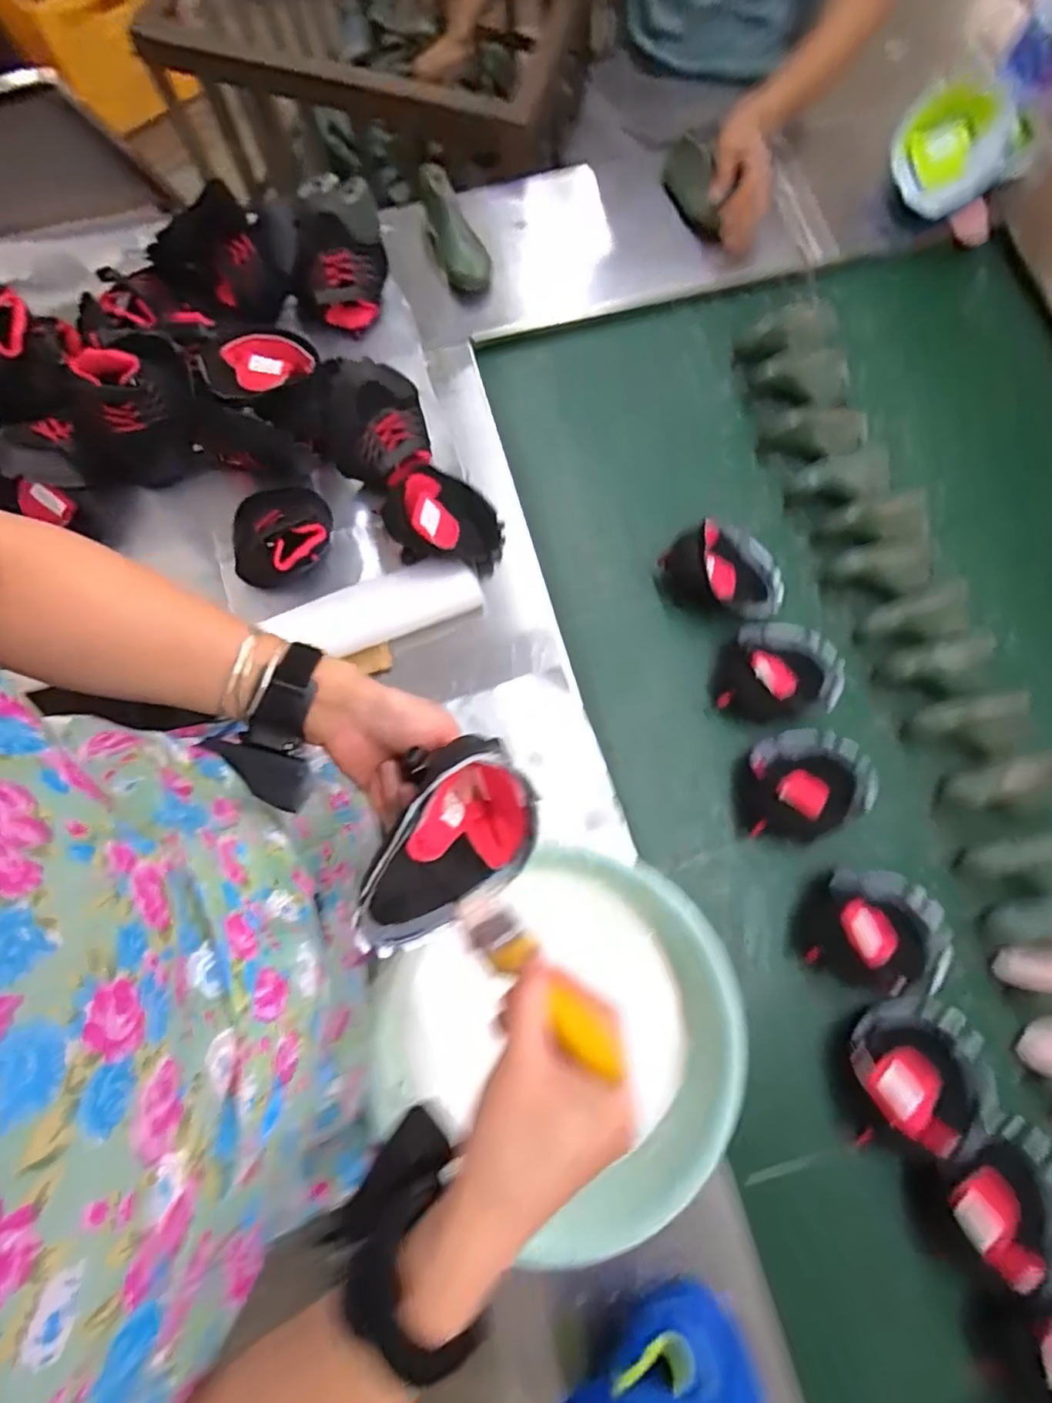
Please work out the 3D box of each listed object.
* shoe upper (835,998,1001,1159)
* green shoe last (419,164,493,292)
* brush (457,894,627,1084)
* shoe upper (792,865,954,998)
[{"bbox_3d":[0.379,0.361,0.581,0.145,0.050,0.120,-5,78,-1],"label":"shoe upper"},{"bbox_3d":[-0.094,-0.615,0.792,0.059,0.067,0.142,-25,79,-5],"label":"green shoe last"},{"bbox_3d":[0.002,0.152,0.339,0.027,0.145,0.023,-51,122,-10],"label":"brush"},{"bbox_3d":[0.361,0.234,0.613,0.148,0.053,0.116,5,78,1],"label":"shoe upper"}]

